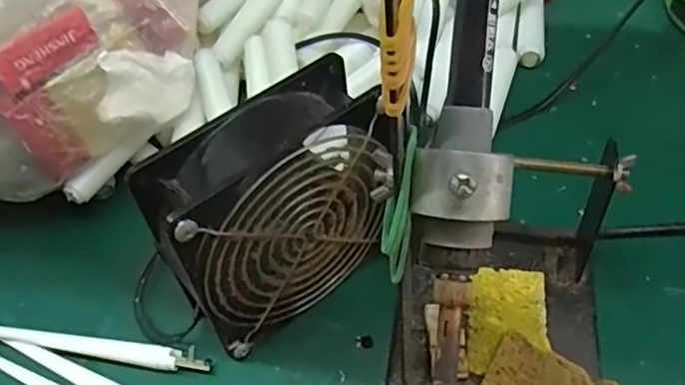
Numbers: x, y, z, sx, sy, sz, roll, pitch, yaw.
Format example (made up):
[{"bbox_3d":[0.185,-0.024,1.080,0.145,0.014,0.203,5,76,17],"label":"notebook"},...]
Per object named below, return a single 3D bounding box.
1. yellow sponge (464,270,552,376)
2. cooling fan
[{"bbox_3d":[0.083,0.065,0.306,0.038,0.006,0.057,4,51,9],"label":"yellow sponge"},{"bbox_3d":[-0.032,0.014,0.299,0.110,0.124,0.044,-31,54,-18],"label":"cooling fan"}]

